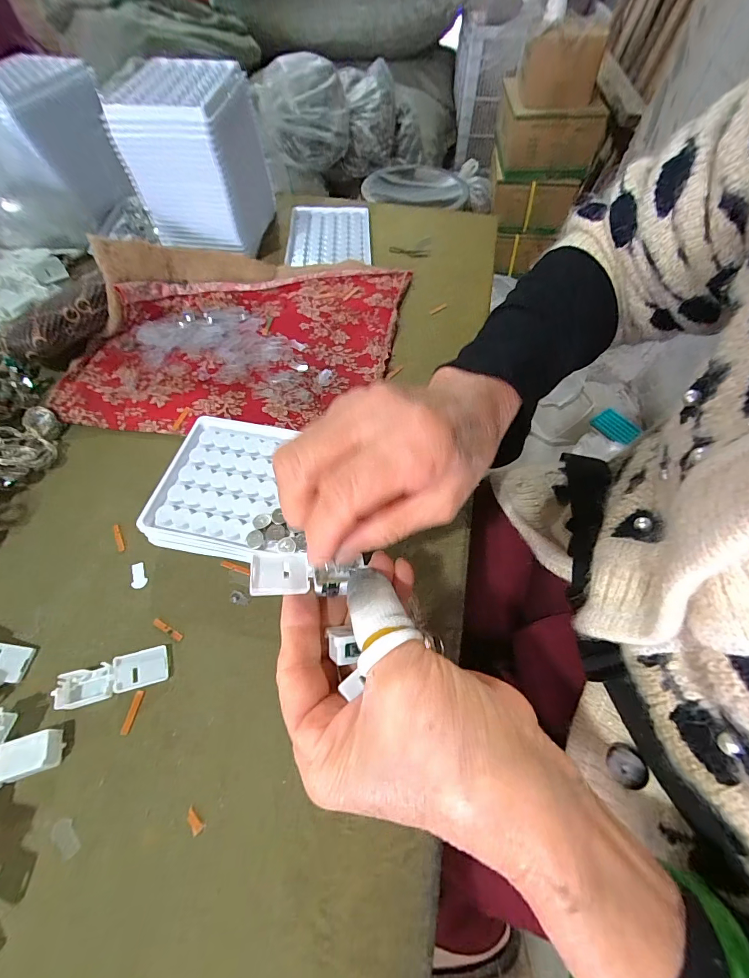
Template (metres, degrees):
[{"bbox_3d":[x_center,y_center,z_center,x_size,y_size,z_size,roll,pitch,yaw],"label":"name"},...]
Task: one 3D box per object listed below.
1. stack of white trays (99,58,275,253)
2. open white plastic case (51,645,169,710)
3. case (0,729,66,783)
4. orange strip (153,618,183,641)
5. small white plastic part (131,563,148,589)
[{"bbox_3d":[-0.175,-0.332,0.407,0.094,0.121,0.134,6,59,3],"label":"stack of white trays"},{"bbox_3d":[-0.148,0.107,0.228,0.055,0.009,0.020,-15,60,-10],"label":"open white plastic case"},{"bbox_3d":[-0.179,0.138,0.207,0.026,0.011,0.019,-14,60,-9],"label":"case"},{"bbox_3d":[-0.127,0.085,0.244,0.022,0.004,0.004,27,62,13],"label":"orange strip"},{"bbox_3d":[-0.155,0.056,0.262,0.010,0.004,0.018,-14,60,-9],"label":"small white plastic part"}]

